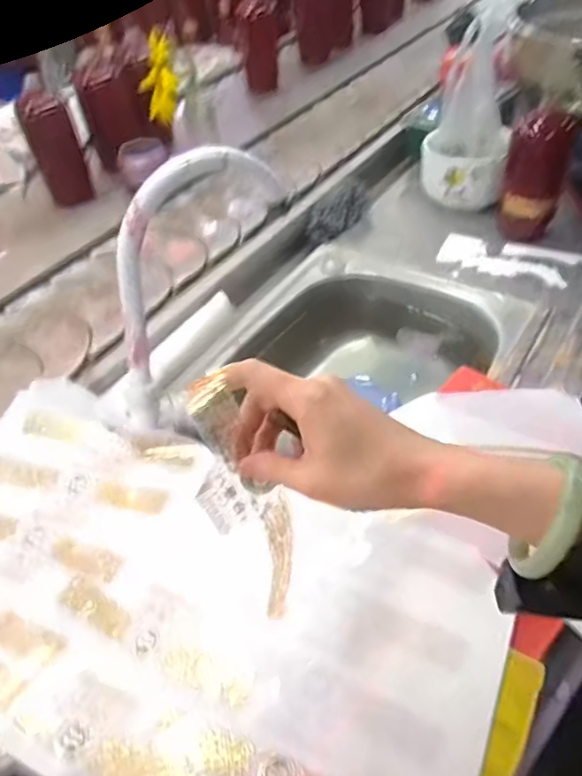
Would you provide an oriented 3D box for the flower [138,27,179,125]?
[{"bbox_3d":[-0.225,-0.521,0.975,0.063,0.136,0.045,-9,47,-4],"label":"flower"}]

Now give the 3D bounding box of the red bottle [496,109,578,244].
[{"bbox_3d":[0.346,-0.296,0.821,0.081,0.171,0.061,11,48,14],"label":"red bottle"}]

